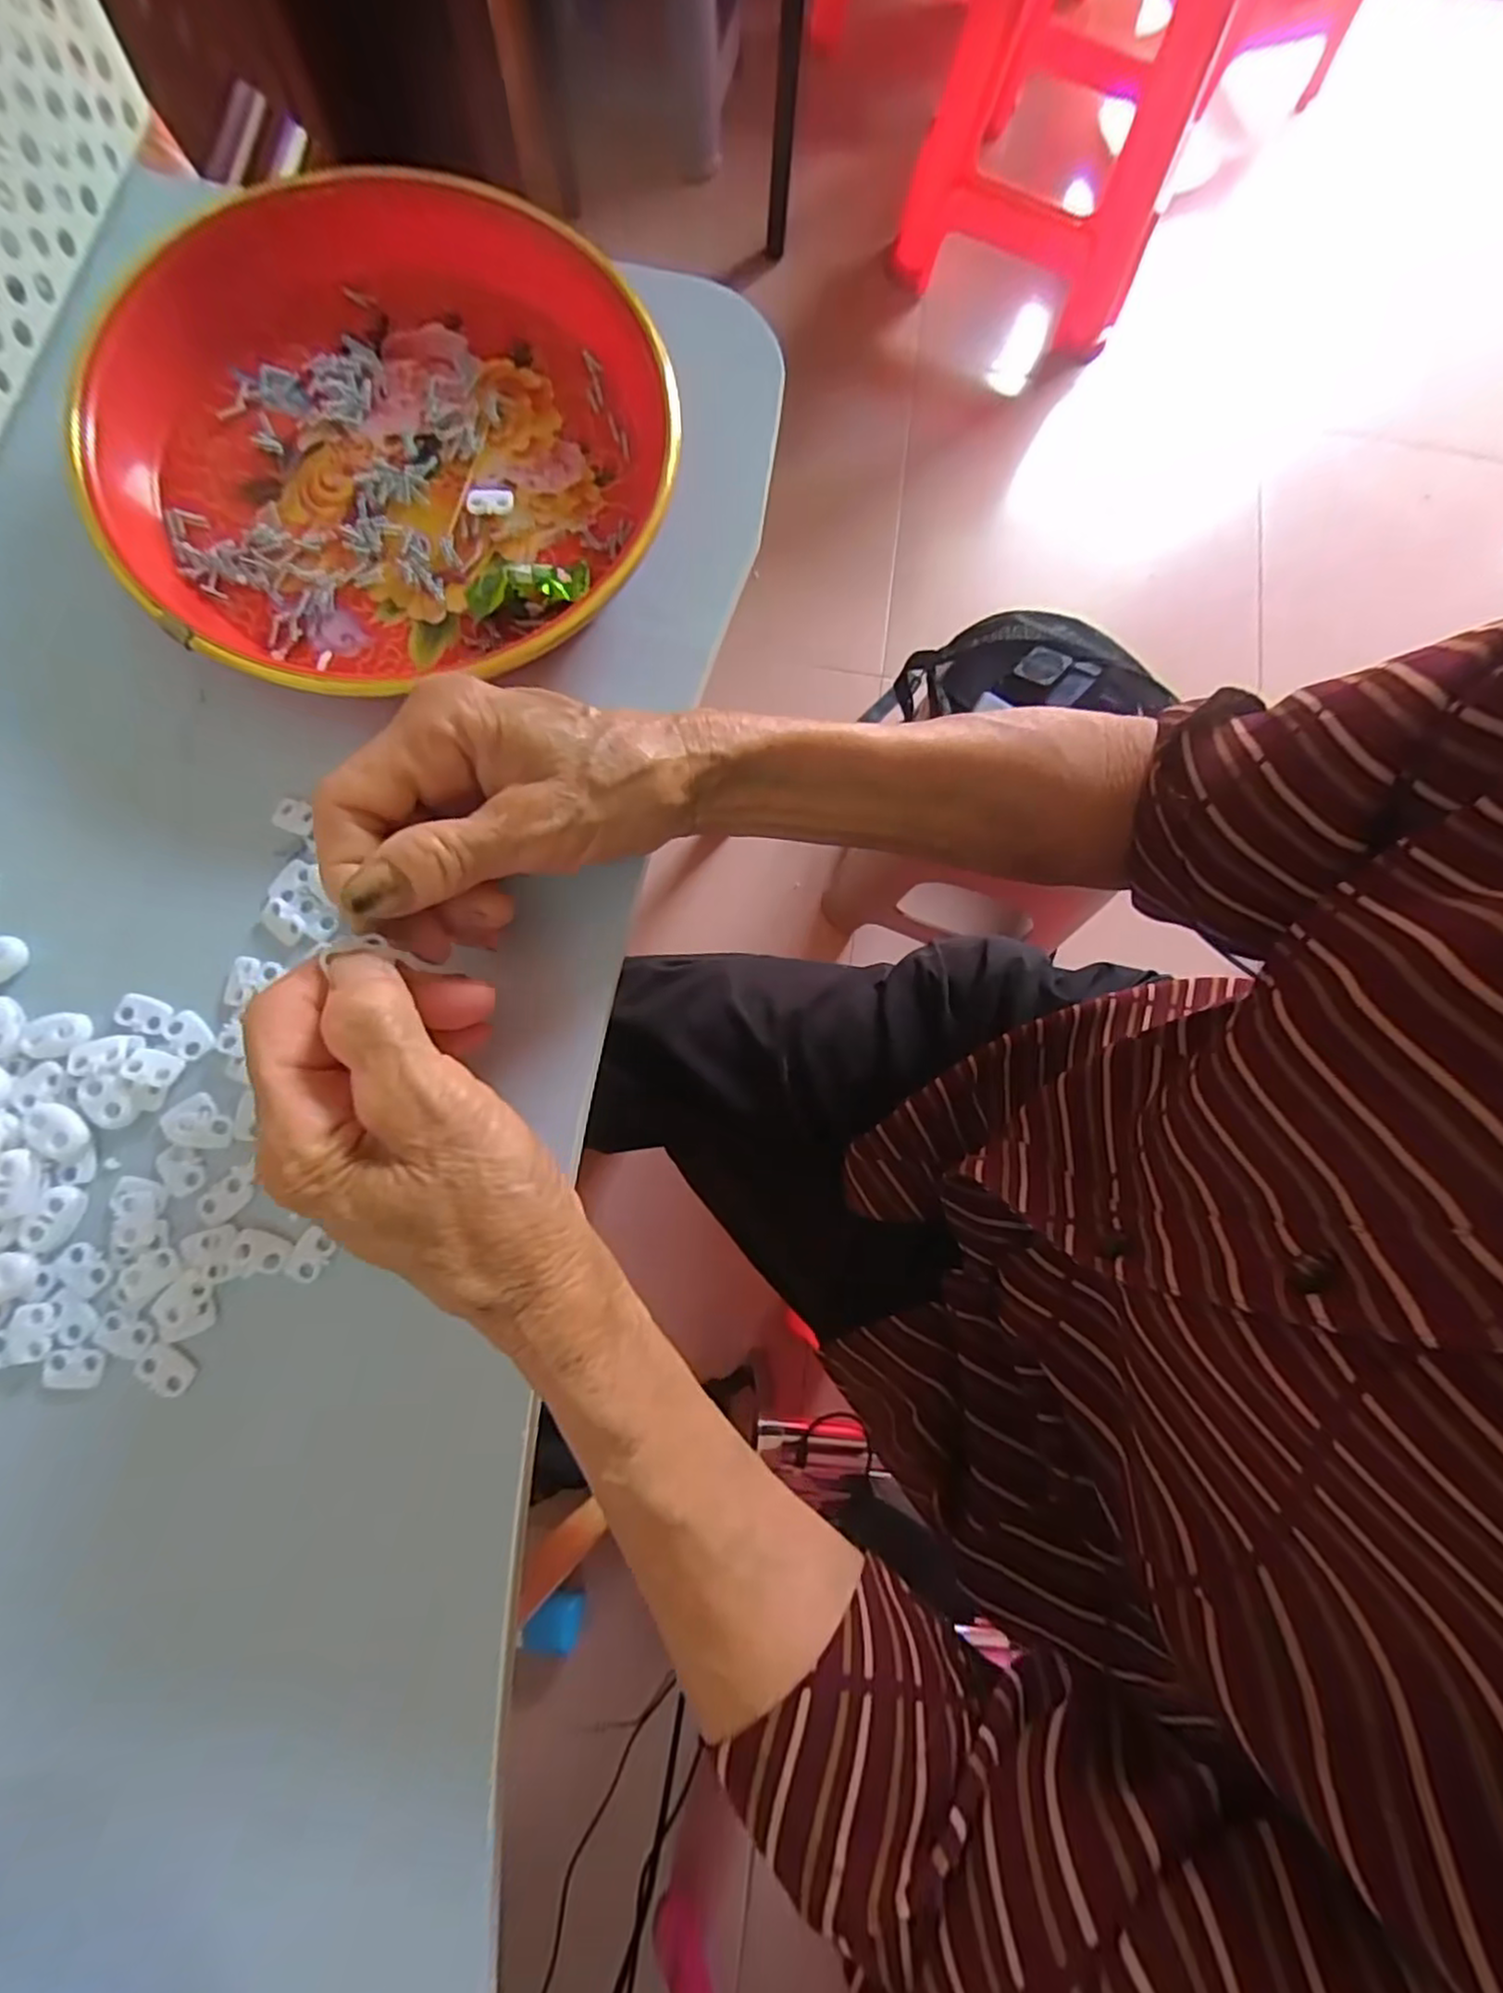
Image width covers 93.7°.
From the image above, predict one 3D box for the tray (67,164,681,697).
[{"bbox_3d":[-0.144,-0.217,0.273,0.217,0.037,0.215,28,79,1],"label":"tray"}]

